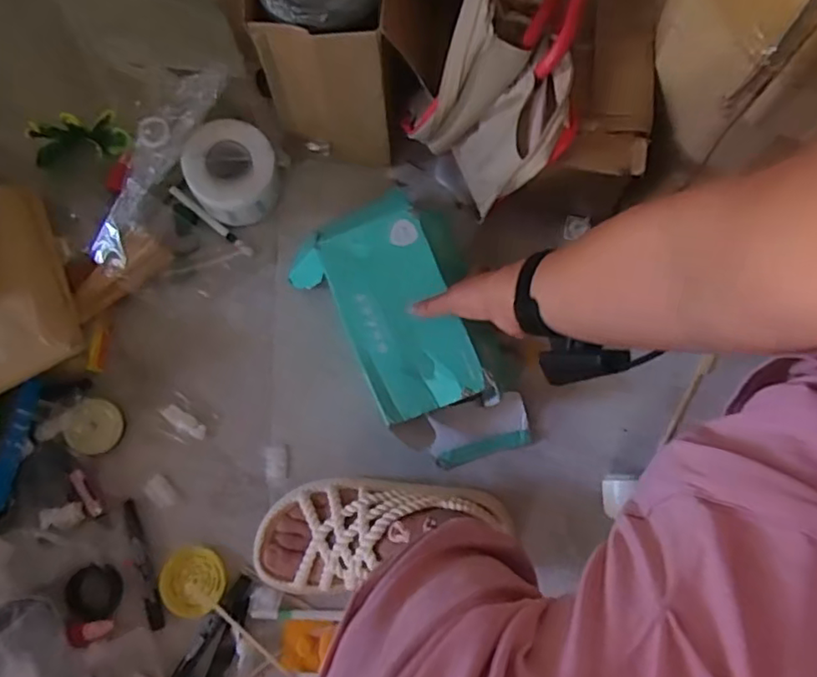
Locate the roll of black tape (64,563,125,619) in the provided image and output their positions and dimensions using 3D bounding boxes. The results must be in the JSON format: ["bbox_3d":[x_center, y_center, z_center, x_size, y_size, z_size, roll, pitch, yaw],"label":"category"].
[{"bbox_3d":[-0.315,0.254,0.604,0.053,0.007,0.048,-8,76,-2],"label":"roll of black tape"}]

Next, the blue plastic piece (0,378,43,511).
[{"bbox_3d":[-0.393,0.103,0.601,0.017,0.021,0.128,7,76,1],"label":"blue plastic piece"}]

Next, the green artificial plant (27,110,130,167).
[{"bbox_3d":[-0.389,-0.241,0.704,0.113,0.049,0.047,-8,76,-3],"label":"green artificial plant"}]

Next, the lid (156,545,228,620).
[{"bbox_3d":[-0.220,0.247,0.613,0.065,0.007,0.064,0,76,0],"label":"lid"}]

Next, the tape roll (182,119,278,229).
[{"bbox_3d":[-0.196,-0.184,0.668,0.091,0.067,0.090,13,76,3],"label":"tape roll"}]

